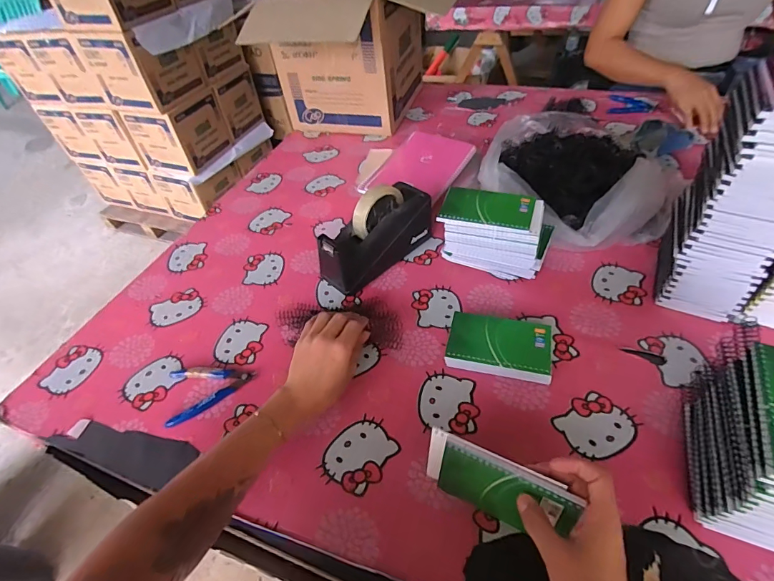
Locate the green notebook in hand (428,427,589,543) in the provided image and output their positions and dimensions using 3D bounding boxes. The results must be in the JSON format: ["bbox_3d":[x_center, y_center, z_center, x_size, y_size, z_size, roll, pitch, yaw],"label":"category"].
[{"bbox_3d":[0.110,0.194,0.403,0.143,0.078,0.021,19,31,26],"label":"green notebook in hand"}]

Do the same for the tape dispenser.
[{"bbox_3d":[-0.018,-0.092,0.654,0.203,0.118,0.072,-36,53,-24],"label":"tape dispenser"}]

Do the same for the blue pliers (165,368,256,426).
[{"bbox_3d":[-0.234,0.128,0.539,0.110,0.013,0.078,-16,47,-8],"label":"blue pliers"}]

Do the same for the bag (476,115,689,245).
[{"bbox_3d":[0.328,-0.210,0.724,0.282,0.101,0.344,-25,49,-16],"label":"bag"}]

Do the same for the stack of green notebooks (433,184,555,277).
[{"bbox_3d":[0.163,-0.079,0.618,0.157,0.113,0.086,12,50,18],"label":"stack of green notebooks"}]

